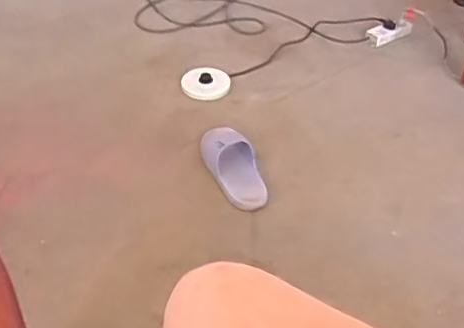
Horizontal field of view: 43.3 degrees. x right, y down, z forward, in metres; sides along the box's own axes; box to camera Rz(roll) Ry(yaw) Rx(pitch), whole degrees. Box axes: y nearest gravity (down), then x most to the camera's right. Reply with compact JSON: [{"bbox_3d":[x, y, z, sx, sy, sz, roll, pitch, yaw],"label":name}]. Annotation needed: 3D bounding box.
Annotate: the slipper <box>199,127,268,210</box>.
[{"bbox_3d":[0.002,-0.005,1.238,0.103,0.064,0.221,-10,43,-13],"label":"slipper"}]

